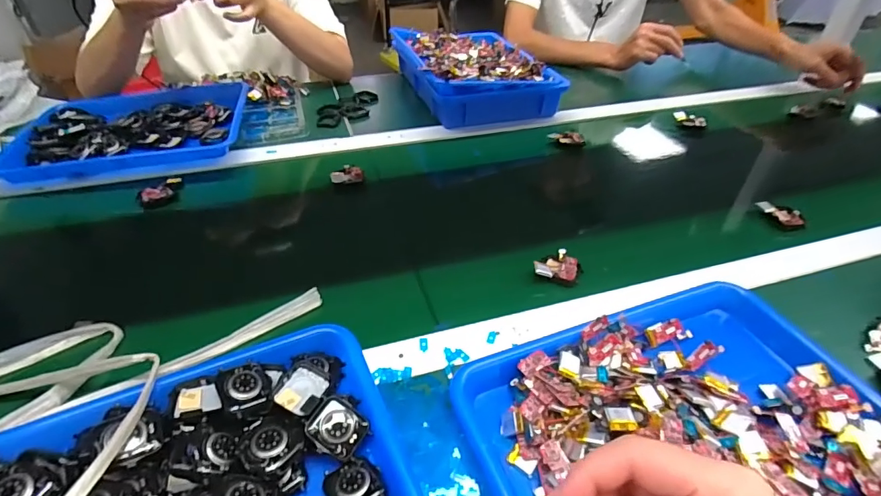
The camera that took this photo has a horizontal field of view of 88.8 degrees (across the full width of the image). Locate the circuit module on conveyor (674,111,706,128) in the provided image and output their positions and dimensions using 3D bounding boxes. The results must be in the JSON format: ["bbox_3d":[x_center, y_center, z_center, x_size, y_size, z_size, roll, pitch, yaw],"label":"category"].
[{"bbox_3d":[0.464,-0.239,0.841,0.056,0.023,0.015,24,46,23],"label":"circuit module on conveyor"}]

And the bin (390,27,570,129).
[{"bbox_3d":[0.062,-0.354,0.896,0.252,0.087,0.298,-11,43,-14],"label":"bin"}]

